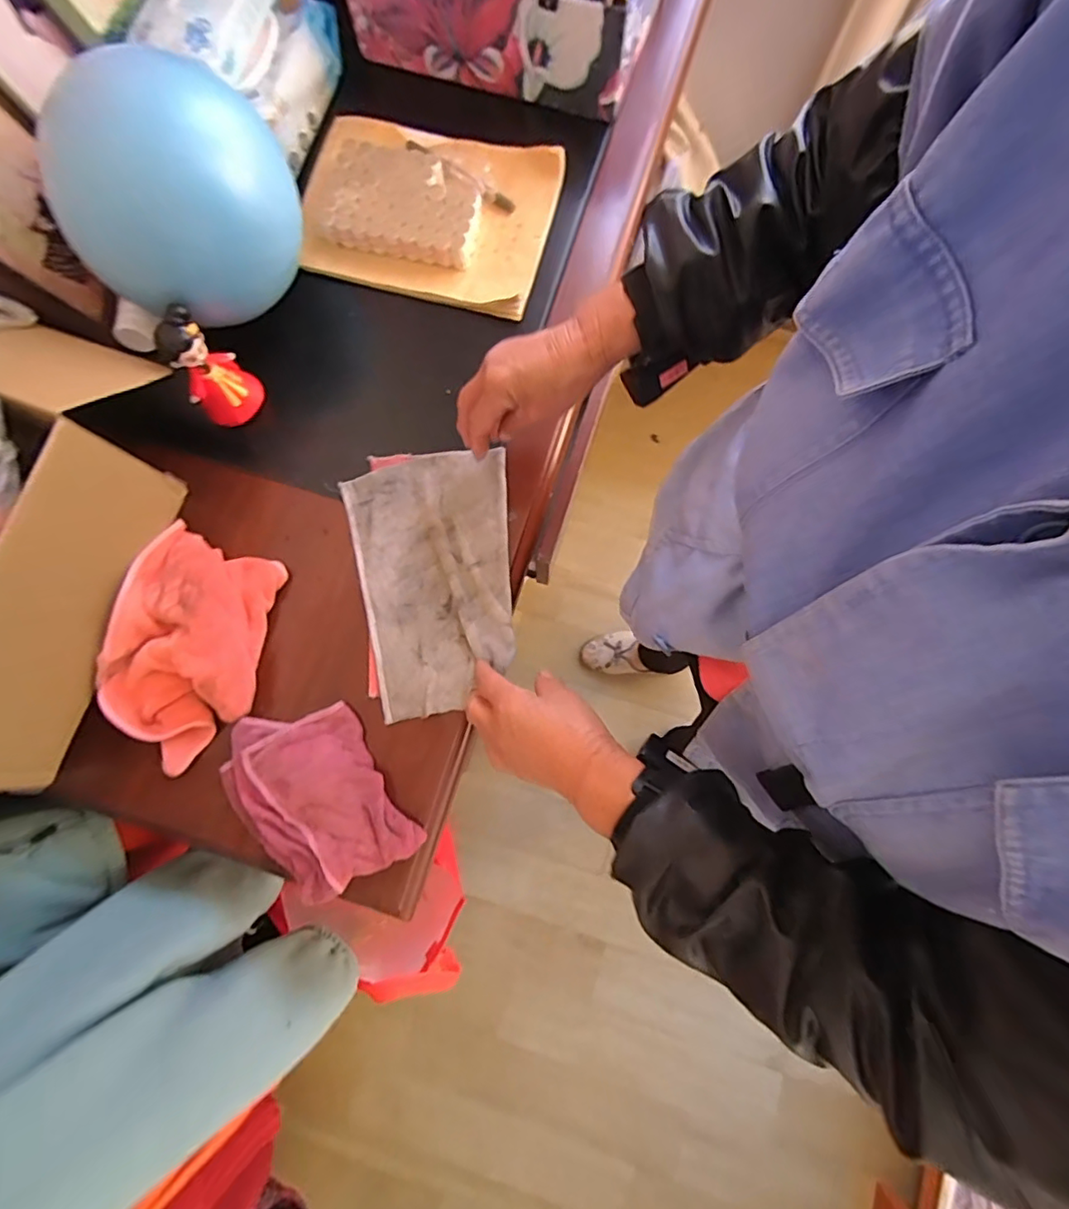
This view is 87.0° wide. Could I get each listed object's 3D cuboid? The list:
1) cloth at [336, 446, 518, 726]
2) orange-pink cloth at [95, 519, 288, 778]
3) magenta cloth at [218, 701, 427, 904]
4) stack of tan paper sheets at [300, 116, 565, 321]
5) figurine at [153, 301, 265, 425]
[{"bbox_3d":[-0.086,-0.027,0.521,0.149,0.015,0.235,-14,80,-2],"label":"cloth"},{"bbox_3d":[-0.299,0.040,0.487,0.115,0.049,0.203,15,80,3],"label":"orange-pink cloth"},{"bbox_3d":[-0.189,0.162,0.475,0.118,0.022,0.161,-32,81,-5],"label":"magenta cloth"},{"bbox_3d":[-0.114,-0.413,0.579,0.255,0.029,0.191,14,80,3],"label":"stack of tan paper sheets"},{"bbox_3d":[-0.297,-0.213,0.509,0.058,0.100,0.055,-39,81,-6],"label":"figurine"}]

